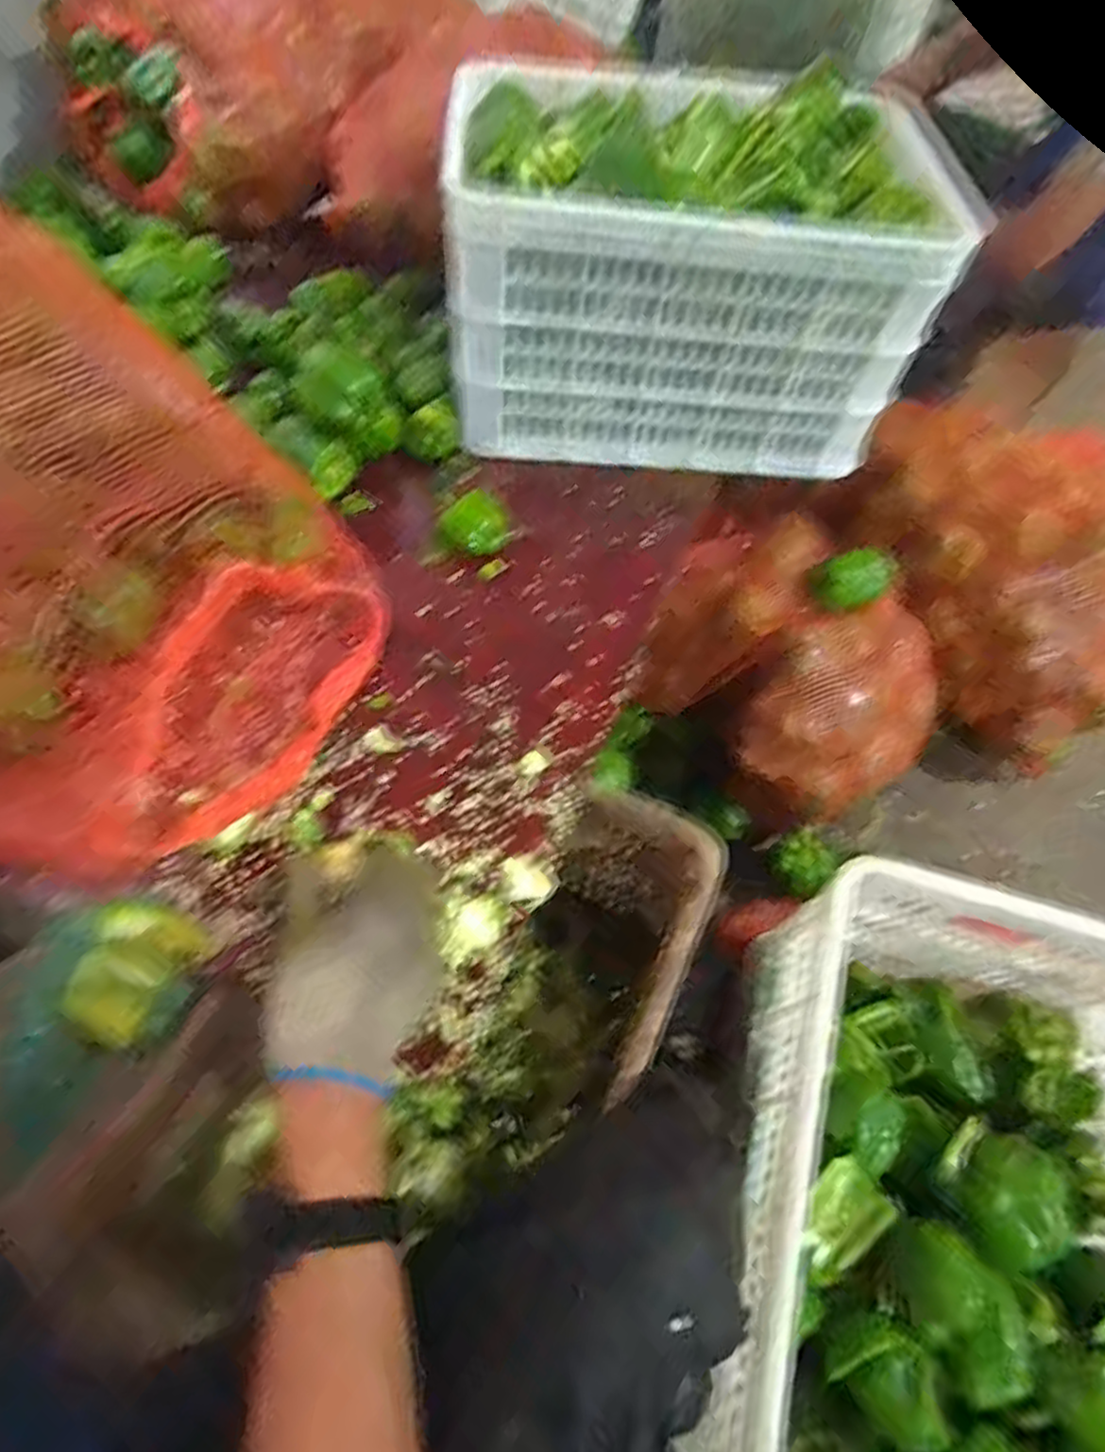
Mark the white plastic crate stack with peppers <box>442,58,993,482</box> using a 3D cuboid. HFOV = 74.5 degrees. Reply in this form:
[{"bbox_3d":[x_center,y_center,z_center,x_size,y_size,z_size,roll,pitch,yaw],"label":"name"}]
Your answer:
[{"bbox_3d":[0.142,-0.523,0.857,0.491,0.295,0.298,0,57,-2],"label":"white plastic crate stack with peppers"}]

